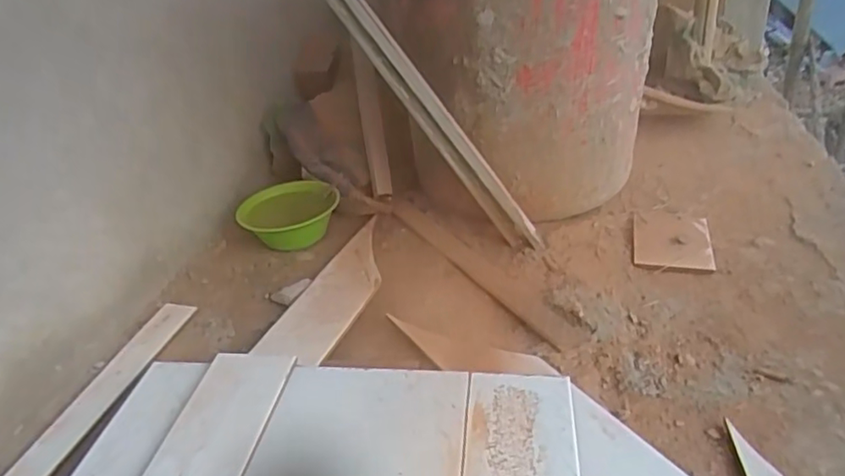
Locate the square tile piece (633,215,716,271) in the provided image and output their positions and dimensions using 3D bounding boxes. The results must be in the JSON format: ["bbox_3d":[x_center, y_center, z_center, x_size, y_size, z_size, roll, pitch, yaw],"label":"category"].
[{"bbox_3d":[0.378,0.003,0.922,0.110,0.009,0.136,5,33,15],"label":"square tile piece"}]

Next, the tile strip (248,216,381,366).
[{"bbox_3d":[-0.118,0.067,0.876,0.104,0.011,0.349,5,30,19],"label":"tile strip"}]

